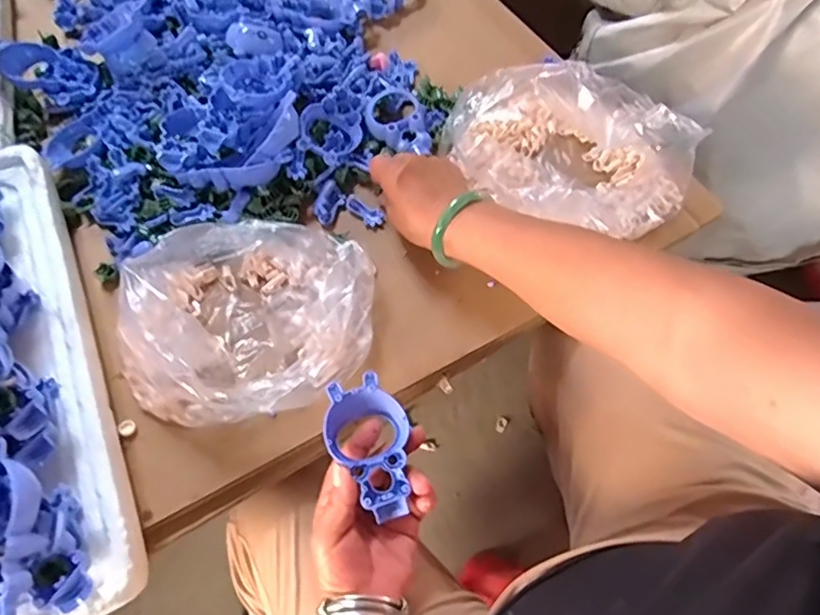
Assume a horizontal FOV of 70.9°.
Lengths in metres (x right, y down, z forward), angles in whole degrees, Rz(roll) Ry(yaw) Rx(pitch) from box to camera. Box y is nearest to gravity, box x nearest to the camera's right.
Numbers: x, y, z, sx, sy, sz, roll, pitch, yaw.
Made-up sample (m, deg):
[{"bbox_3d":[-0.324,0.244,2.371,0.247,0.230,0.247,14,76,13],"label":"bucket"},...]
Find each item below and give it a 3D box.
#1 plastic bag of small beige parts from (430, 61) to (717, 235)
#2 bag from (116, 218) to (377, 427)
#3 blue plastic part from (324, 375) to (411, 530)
[{"bbox_3d":[0.149,-0.145,0.530,0.221,0.105,0.155,26,65,14],"label":"plastic bag of small beige parts"},{"bbox_3d":[-0.142,0.005,0.481,0.215,0.063,0.189,18,63,10],"label":"bag"},{"bbox_3d":[-0.028,0.100,0.424,0.059,0.026,0.097,-17,63,-8],"label":"blue plastic part"}]

